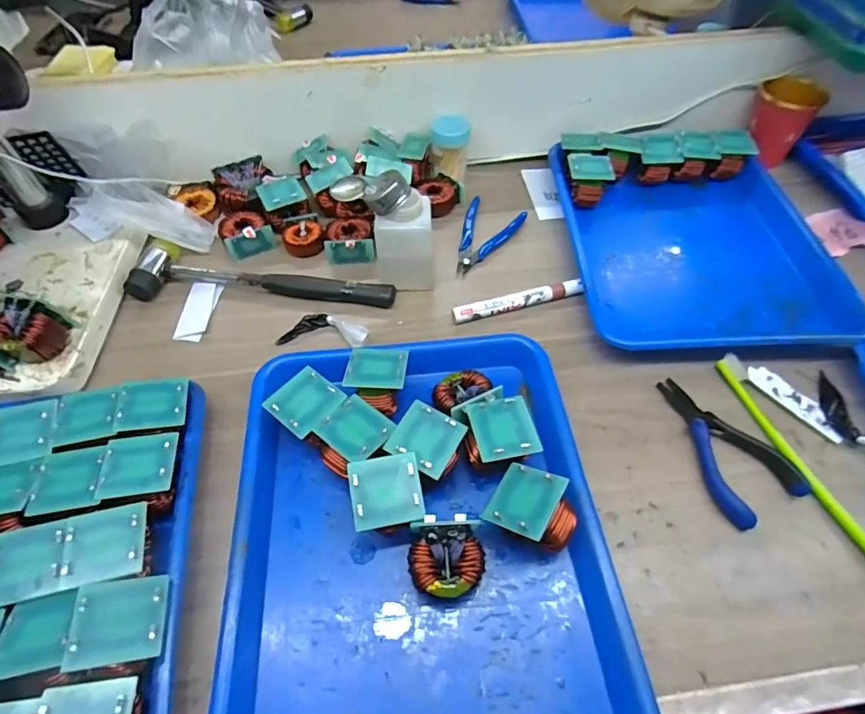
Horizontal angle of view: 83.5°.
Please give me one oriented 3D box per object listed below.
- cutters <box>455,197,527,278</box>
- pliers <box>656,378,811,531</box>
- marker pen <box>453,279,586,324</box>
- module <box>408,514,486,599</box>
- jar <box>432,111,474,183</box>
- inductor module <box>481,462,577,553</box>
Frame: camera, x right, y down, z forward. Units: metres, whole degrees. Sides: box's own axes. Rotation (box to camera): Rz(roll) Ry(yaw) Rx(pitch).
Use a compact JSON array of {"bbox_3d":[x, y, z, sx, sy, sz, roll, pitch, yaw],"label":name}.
[{"bbox_3d":[0.051,-0.135,0.540,0.062,0.012,0.115,25,58,18],"label":"cutters"},{"bbox_3d":[0.229,0.066,0.385,0.069,0.010,0.123,-19,56,-12],"label":"pliers"},{"bbox_3d":[0.084,-0.053,0.478,0.131,0.020,0.015,-14,55,-9],"label":"marker pen"},{"bbox_3d":[0.010,0.135,0.320,0.047,0.044,0.045,-1,54,0],"label":"module"},{"bbox_3d":[0.021,-0.253,0.592,0.047,0.079,0.045,-11,54,-7],"label":"jar"},{"bbox_3d":[0.070,0.107,0.332,0.048,0.040,0.046,8,50,41],"label":"inductor module"}]

